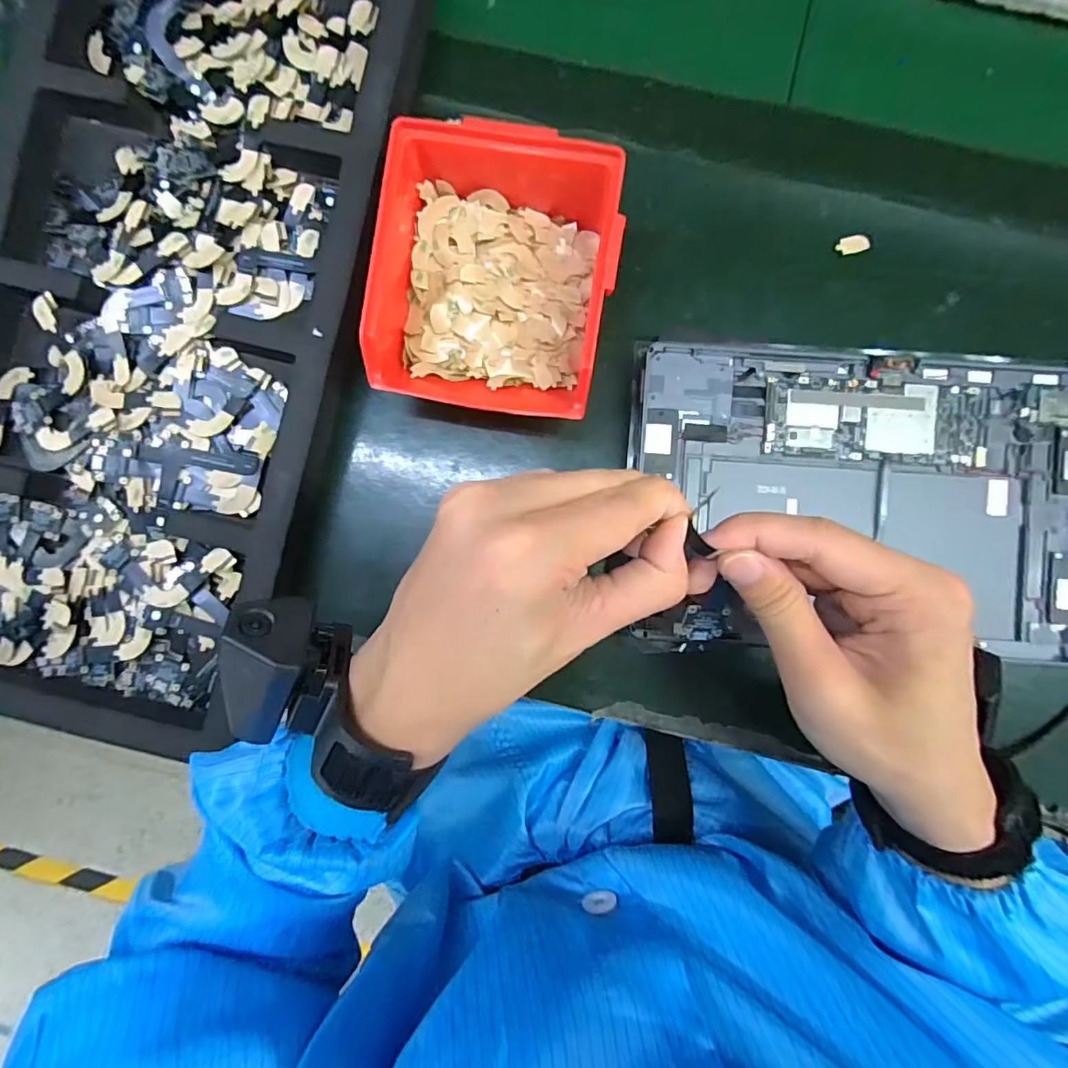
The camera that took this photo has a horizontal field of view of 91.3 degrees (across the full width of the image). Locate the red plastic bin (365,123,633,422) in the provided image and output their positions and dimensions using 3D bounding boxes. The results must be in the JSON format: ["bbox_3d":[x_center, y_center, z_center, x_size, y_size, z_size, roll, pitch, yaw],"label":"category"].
[{"bbox_3d":[-0.019,-0.145,0.291,0.120,0.063,0.148,11,88,2],"label":"red plastic bin"}]

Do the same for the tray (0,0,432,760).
[{"bbox_3d":[-0.216,-0.130,0.299,0.217,0.027,0.478,14,88,2],"label":"tray"}]

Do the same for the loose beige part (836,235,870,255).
[{"bbox_3d":[0.200,-0.181,0.327,0.018,0.004,0.011,-14,88,1],"label":"loose beige part"}]

